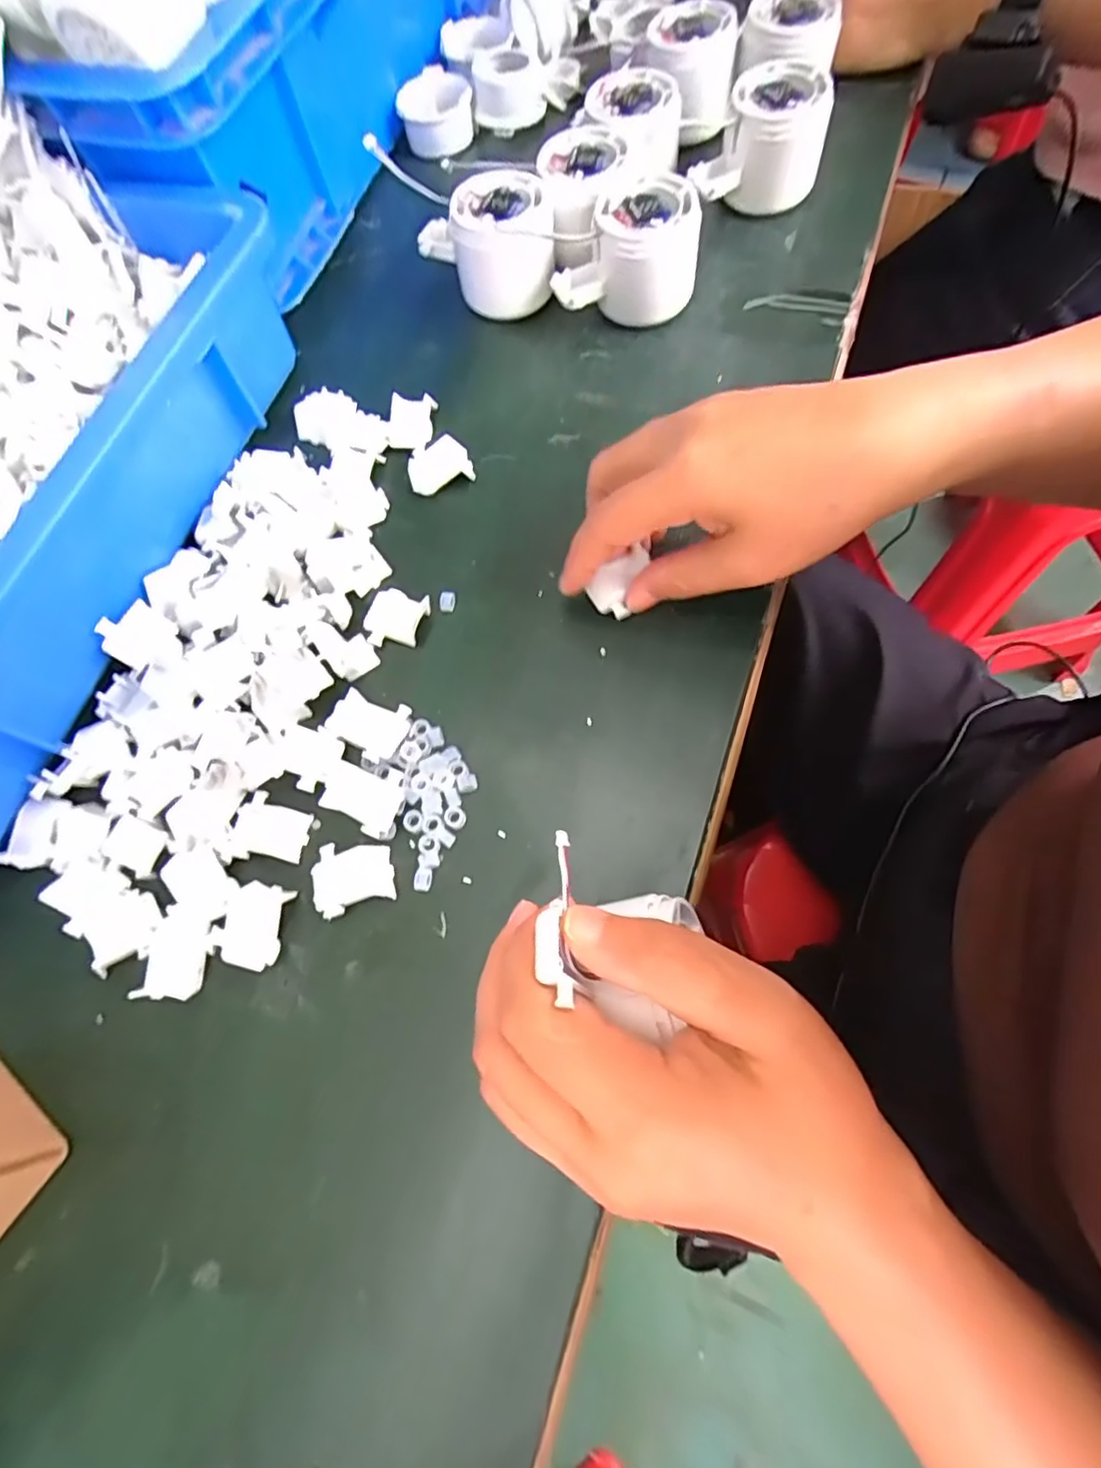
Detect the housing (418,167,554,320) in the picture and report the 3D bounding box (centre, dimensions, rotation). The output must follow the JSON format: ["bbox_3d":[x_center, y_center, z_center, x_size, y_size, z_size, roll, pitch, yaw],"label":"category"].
[{"bbox_3d":[-0.037,-0.285,0.367,0.076,0.049,0.072,-5,69,3],"label":"housing"}]

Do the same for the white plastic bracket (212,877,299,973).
[{"bbox_3d":[-0.127,0.081,0.270,0.029,0.004,0.034,13,71,10],"label":"white plastic bracket"}]

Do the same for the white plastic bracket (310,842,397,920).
[{"bbox_3d":[-0.085,0.061,0.271,0.033,0.004,0.029,-13,69,0],"label":"white plastic bracket"}]

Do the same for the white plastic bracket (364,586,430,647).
[{"bbox_3d":[-0.078,-0.057,0.317,0.029,0.006,0.029,20,90,12],"label":"white plastic bracket"}]

